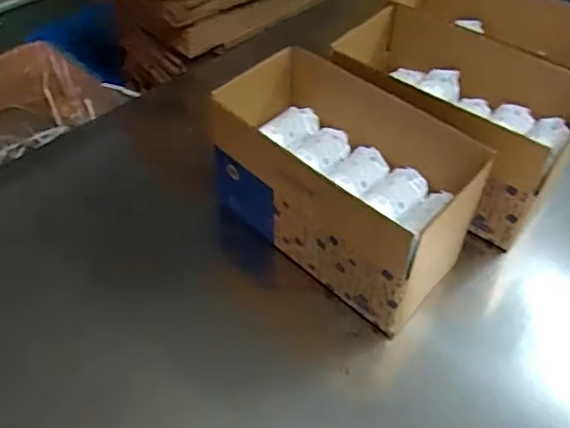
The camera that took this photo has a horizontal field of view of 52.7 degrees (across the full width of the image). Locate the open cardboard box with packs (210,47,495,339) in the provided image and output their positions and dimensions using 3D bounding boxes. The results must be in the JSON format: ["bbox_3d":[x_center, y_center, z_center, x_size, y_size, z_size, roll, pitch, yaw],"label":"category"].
[{"bbox_3d":[0.078,-0.047,0.774,0.332,0.193,0.198,32,55,25],"label":"open cardboard box with packs"}]

